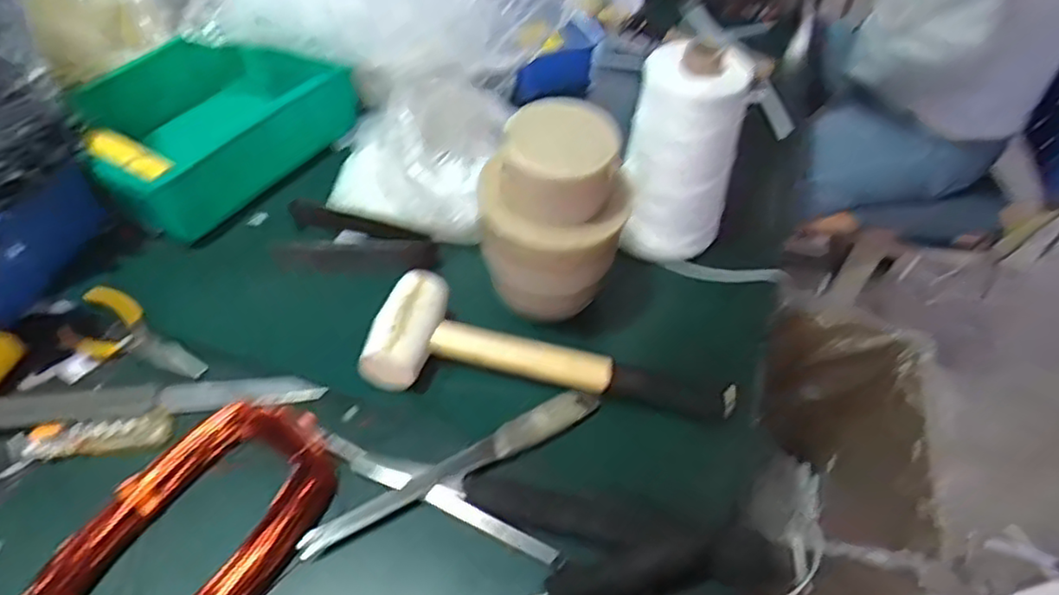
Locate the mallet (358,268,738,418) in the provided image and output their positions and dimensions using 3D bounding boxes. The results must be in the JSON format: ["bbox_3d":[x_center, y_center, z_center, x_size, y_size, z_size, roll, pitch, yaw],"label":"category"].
[{"bbox_3d":[0.017,0.038,0.506,0.262,0.046,0.087,7,49,3],"label":"mallet"}]

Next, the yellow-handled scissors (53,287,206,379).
[{"bbox_3d":[-0.299,0.033,0.523,0.122,0.017,0.050,25,53,17],"label":"yellow-handled scissors"}]

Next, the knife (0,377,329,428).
[{"bbox_3d":[-0.270,0.074,0.493,0.235,0.011,0.029,-3,50,-6],"label":"knife"}]

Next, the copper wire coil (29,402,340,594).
[{"bbox_3d":[-0.201,0.141,0.424,0.108,0.025,0.181,23,52,16],"label":"copper wire coil"}]

